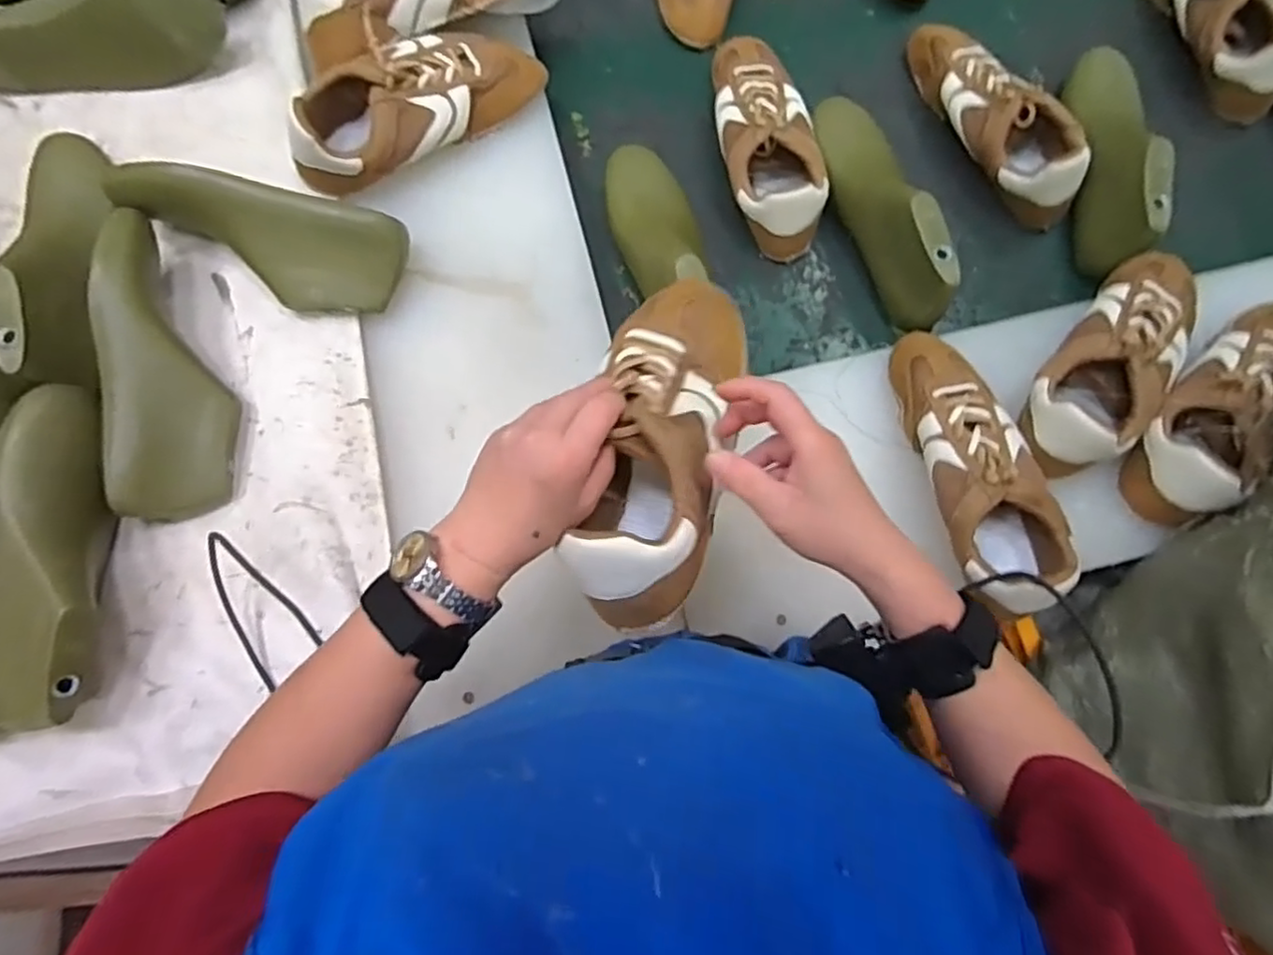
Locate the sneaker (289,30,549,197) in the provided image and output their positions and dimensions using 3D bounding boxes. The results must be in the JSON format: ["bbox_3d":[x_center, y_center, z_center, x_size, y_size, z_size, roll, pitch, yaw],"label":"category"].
[{"bbox_3d":[-0.214,-0.365,0.638,0.253,0.074,0.098,-40,81,-7],"label":"sneaker"}]

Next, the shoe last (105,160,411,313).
[{"bbox_3d":[-0.345,-0.213,0.610,0.256,0.077,0.093,11,79,2],"label":"shoe last"}]

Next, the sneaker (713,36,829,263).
[{"bbox_3d":[0.133,-0.359,0.697,0.095,0.067,0.252,-8,79,-1],"label":"sneaker"}]

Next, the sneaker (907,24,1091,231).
[{"bbox_3d":[0.374,-0.385,0.707,0.084,0.086,0.261,-32,80,-6],"label":"sneaker"}]

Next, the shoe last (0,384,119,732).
[{"bbox_3d":[-0.462,0.059,0.527,0.084,0.075,0.263,-9,79,-2],"label":"shoe last"}]

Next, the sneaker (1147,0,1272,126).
[{"bbox_3d":[0.652,-0.531,0.741,0.083,0.072,0.269,-10,79,-2],"label":"sneaker"}]

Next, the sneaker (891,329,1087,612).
[{"bbox_3d":[0.292,-0.015,0.567,0.089,0.076,0.251,-11,79,-2],"label":"sneaker"}]

